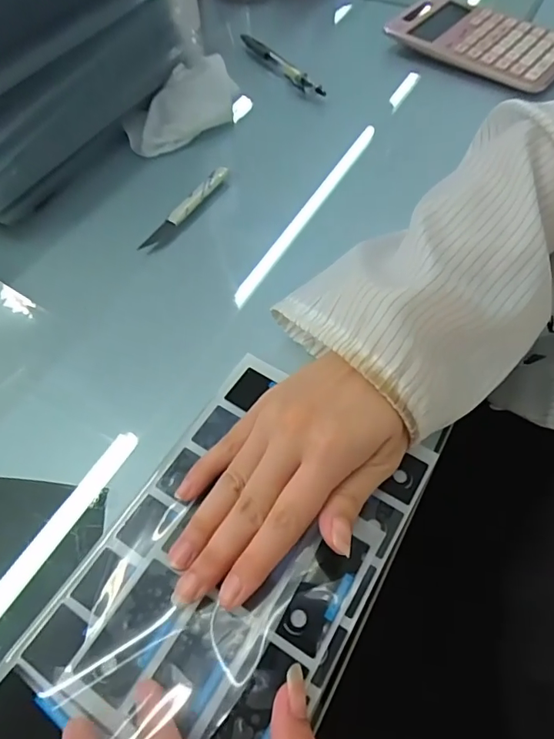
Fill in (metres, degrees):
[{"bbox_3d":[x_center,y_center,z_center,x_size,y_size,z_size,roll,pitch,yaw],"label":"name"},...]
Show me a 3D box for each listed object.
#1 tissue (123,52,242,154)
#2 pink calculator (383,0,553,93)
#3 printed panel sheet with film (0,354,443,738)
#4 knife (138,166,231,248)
[{"bbox_3d":[-0.088,-0.248,0.462,0.066,0.026,0.124,40,67,22],"label":"tissue"},{"bbox_3d":[0.210,-0.341,0.507,0.175,0.016,0.092,38,66,21],"label":"pink calculator"},{"bbox_3d":[-0.027,0.102,0.253,0.137,0.008,0.228,26,62,17],"label":"printed panel sheet with film"},{"bbox_3d":[-0.074,-0.132,0.402,0.013,0.010,0.107,27,63,16],"label":"knife"}]

